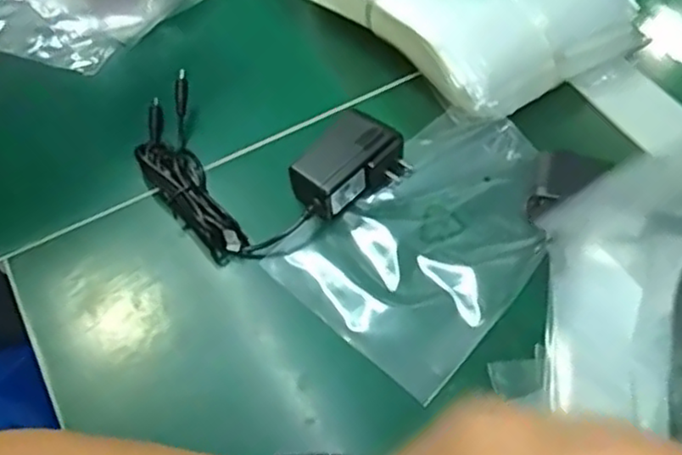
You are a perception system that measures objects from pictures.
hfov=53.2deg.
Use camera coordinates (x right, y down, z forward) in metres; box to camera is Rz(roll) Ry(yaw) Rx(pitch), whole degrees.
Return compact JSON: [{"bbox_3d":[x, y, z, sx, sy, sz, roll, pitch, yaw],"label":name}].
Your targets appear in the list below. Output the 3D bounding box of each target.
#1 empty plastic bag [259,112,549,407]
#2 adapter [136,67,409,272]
[{"bbox_3d":[0.062,0.005,0.429,0.124,0.011,0.178,38,68,23],"label":"empty plastic bag"},{"bbox_3d":[-0.059,-0.060,0.457,0.143,0.029,0.156,-30,61,-17],"label":"adapter"}]

